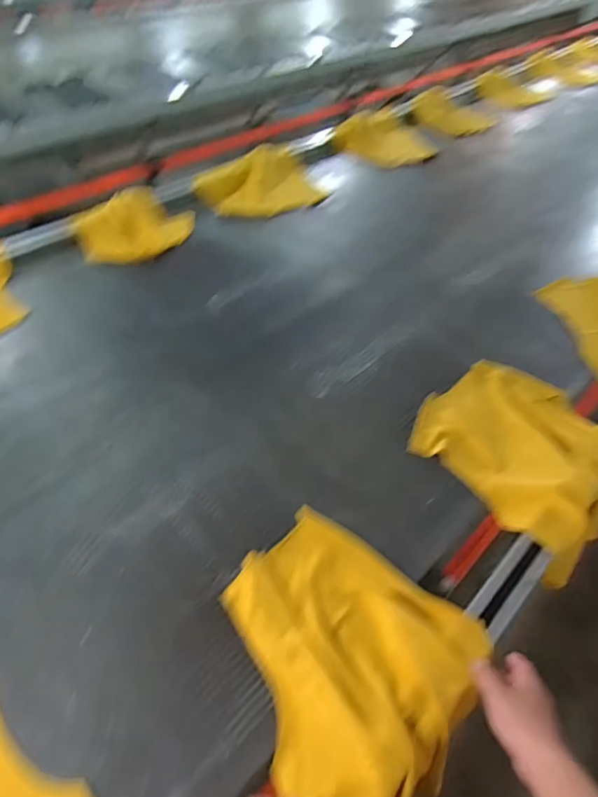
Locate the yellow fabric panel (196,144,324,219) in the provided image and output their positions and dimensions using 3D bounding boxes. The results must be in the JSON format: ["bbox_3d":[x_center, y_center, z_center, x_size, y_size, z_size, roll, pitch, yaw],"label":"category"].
[{"bbox_3d":[-0.098,-0.682,1.507,0.403,0.080,0.265,-29,56,-24],"label":"yellow fabric panel"}]

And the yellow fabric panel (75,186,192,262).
[{"bbox_3d":[-0.455,-0.472,1.302,0.272,0.053,0.307,29,54,21],"label":"yellow fabric panel"}]

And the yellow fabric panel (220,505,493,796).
[{"bbox_3d":[0.037,0.346,0.636,0.334,0.048,0.338,32,55,23],"label":"yellow fabric panel"}]

